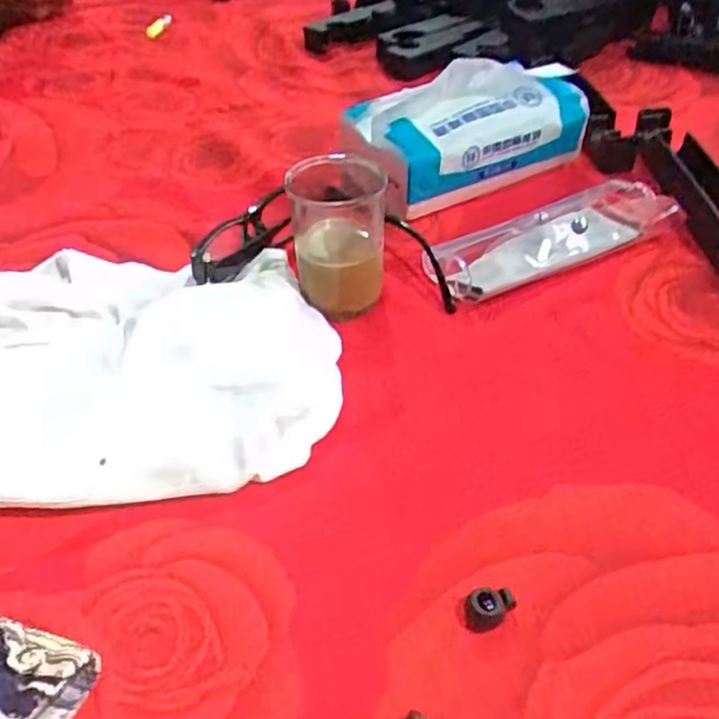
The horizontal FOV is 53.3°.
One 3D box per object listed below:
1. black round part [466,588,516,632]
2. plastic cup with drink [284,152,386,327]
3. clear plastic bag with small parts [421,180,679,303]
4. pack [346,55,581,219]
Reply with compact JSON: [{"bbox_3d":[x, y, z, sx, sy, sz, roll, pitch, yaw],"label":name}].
[{"bbox_3d":[0.051,0.096,0.278,0.019,0.013,0.011,-13,43,-11],"label":"black round part"},{"bbox_3d":[-0.012,-0.071,0.411,0.052,0.075,0.055,-2,43,2],"label":"plastic cup with drink"},{"bbox_3d":[0.121,-0.076,0.453,0.156,0.023,0.053,-20,45,-17],"label":"clear plastic bag with small parts"},{"bbox_3d":[0.077,-0.162,0.500,0.170,0.075,0.080,-16,44,-13],"label":"pack"}]

